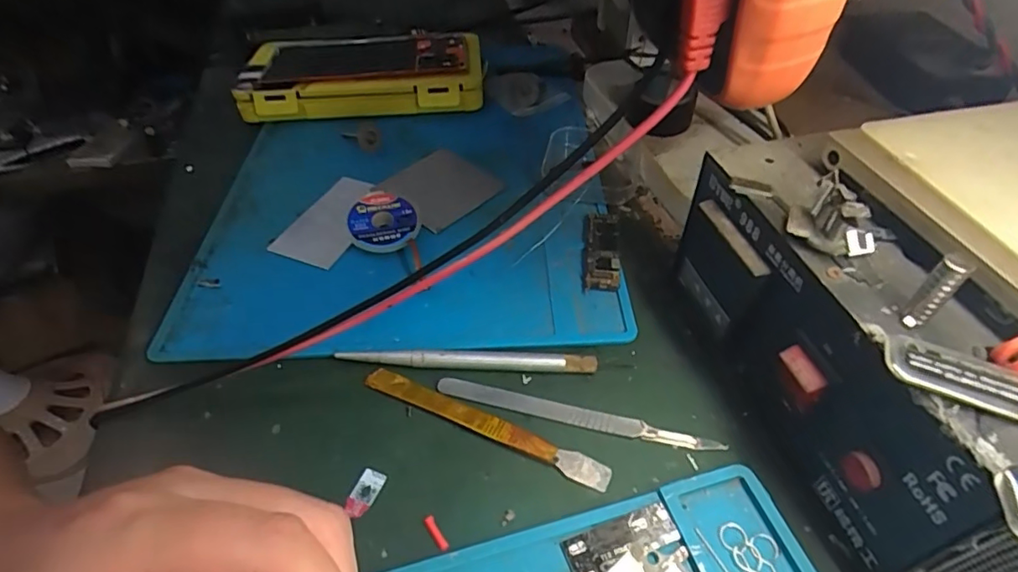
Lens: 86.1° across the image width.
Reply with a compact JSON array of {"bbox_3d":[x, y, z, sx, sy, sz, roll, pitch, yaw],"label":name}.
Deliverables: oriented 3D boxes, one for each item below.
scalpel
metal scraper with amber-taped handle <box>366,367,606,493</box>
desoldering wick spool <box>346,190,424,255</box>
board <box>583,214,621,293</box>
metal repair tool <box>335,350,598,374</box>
[{"bbox_3d":[0.029,0.059,0.248,0.128,0.004,0.010,10,48,12],"label":"scalpel"},{"bbox_3d":[-0.013,0.061,0.245,0.119,0.004,0.012,18,50,19],"label":"metal scraper with amber-taped handle"},{"bbox_3d":[-0.074,-0.038,0.327,0.040,0.018,0.040,-1,46,1],"label":"desoldering wick spool"},{"bbox_3d":[0.054,-0.021,0.316,0.020,0.006,0.060,3,46,5],"label":"board"},{"bbox_3d":[-0.021,0.036,0.267,0.125,0.008,0.008,2,46,5],"label":"metal repair tool"}]

